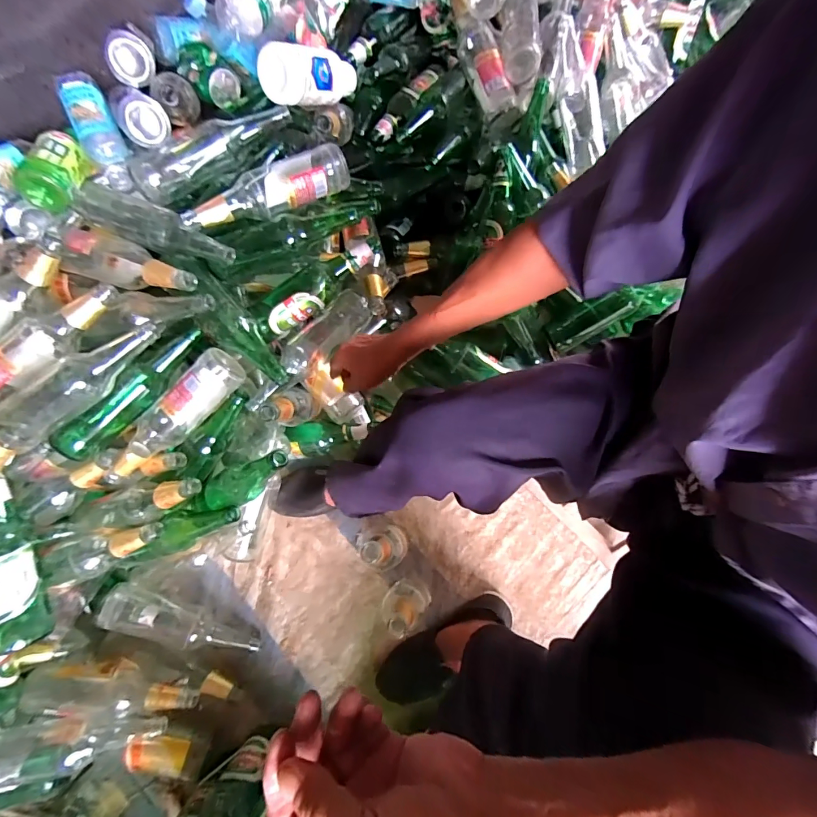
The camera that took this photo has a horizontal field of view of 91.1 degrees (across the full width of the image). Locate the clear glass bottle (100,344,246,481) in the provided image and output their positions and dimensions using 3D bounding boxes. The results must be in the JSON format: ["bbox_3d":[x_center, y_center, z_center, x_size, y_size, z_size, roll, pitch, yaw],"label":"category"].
[{"bbox_3d":[-0.368,0.018,0.624,0.266,0.069,0.058,-43,43,6],"label":"clear glass bottle"}]

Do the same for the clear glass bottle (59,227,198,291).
[{"bbox_3d":[-0.412,-0.220,0.607,0.214,0.057,0.068,16,76,7],"label":"clear glass bottle"}]

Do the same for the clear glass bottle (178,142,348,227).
[{"bbox_3d":[-0.220,-0.344,0.628,0.257,0.060,0.077,-18,74,-3],"label":"clear glass bottle"}]

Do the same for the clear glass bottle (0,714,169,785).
[{"bbox_3d":[-0.519,0.500,0.594,0.288,0.073,0.076,-3,74,-11],"label":"clear glass bottle"}]

